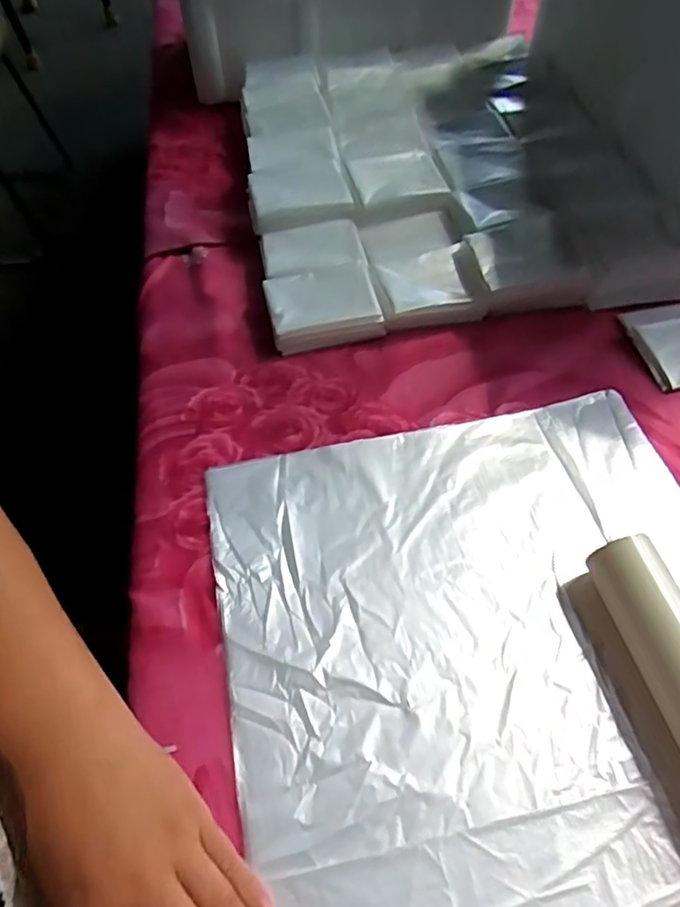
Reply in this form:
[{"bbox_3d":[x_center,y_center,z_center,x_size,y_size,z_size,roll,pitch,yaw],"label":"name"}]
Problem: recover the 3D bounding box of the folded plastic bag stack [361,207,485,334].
[{"bbox_3d":[0.065,-0.155,0.510,0.084,0.040,0.116,-12,54,-6],"label":"folded plastic bag stack"}]

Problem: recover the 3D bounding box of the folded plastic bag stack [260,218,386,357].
[{"bbox_3d":[-0.020,-0.141,0.502,0.089,0.041,0.123,-12,54,-6],"label":"folded plastic bag stack"}]

